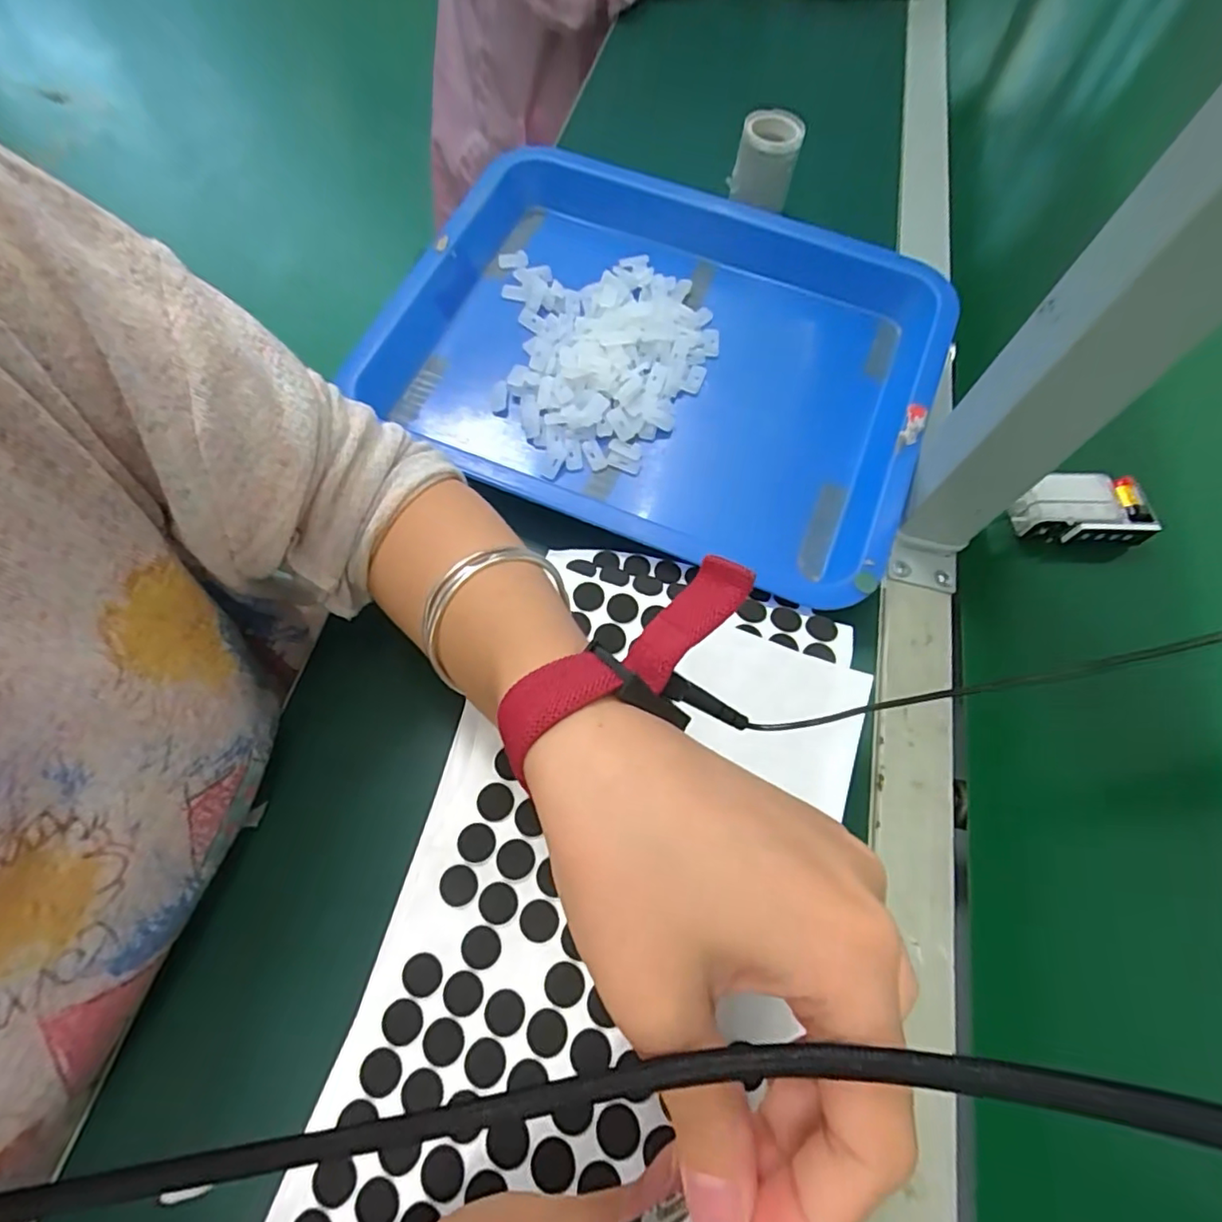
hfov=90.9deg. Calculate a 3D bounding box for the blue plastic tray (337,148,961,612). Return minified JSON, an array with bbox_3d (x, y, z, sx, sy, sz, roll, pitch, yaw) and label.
[{"bbox_3d":[0.022,-0.161,0.382,0.340,0.043,0.256,23,65,3],"label":"blue plastic tray"}]

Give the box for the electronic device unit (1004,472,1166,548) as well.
[{"bbox_3d":[0.287,-0.063,0.370,0.077,0.019,0.039,7,65,-5],"label":"electronic device unit"}]

